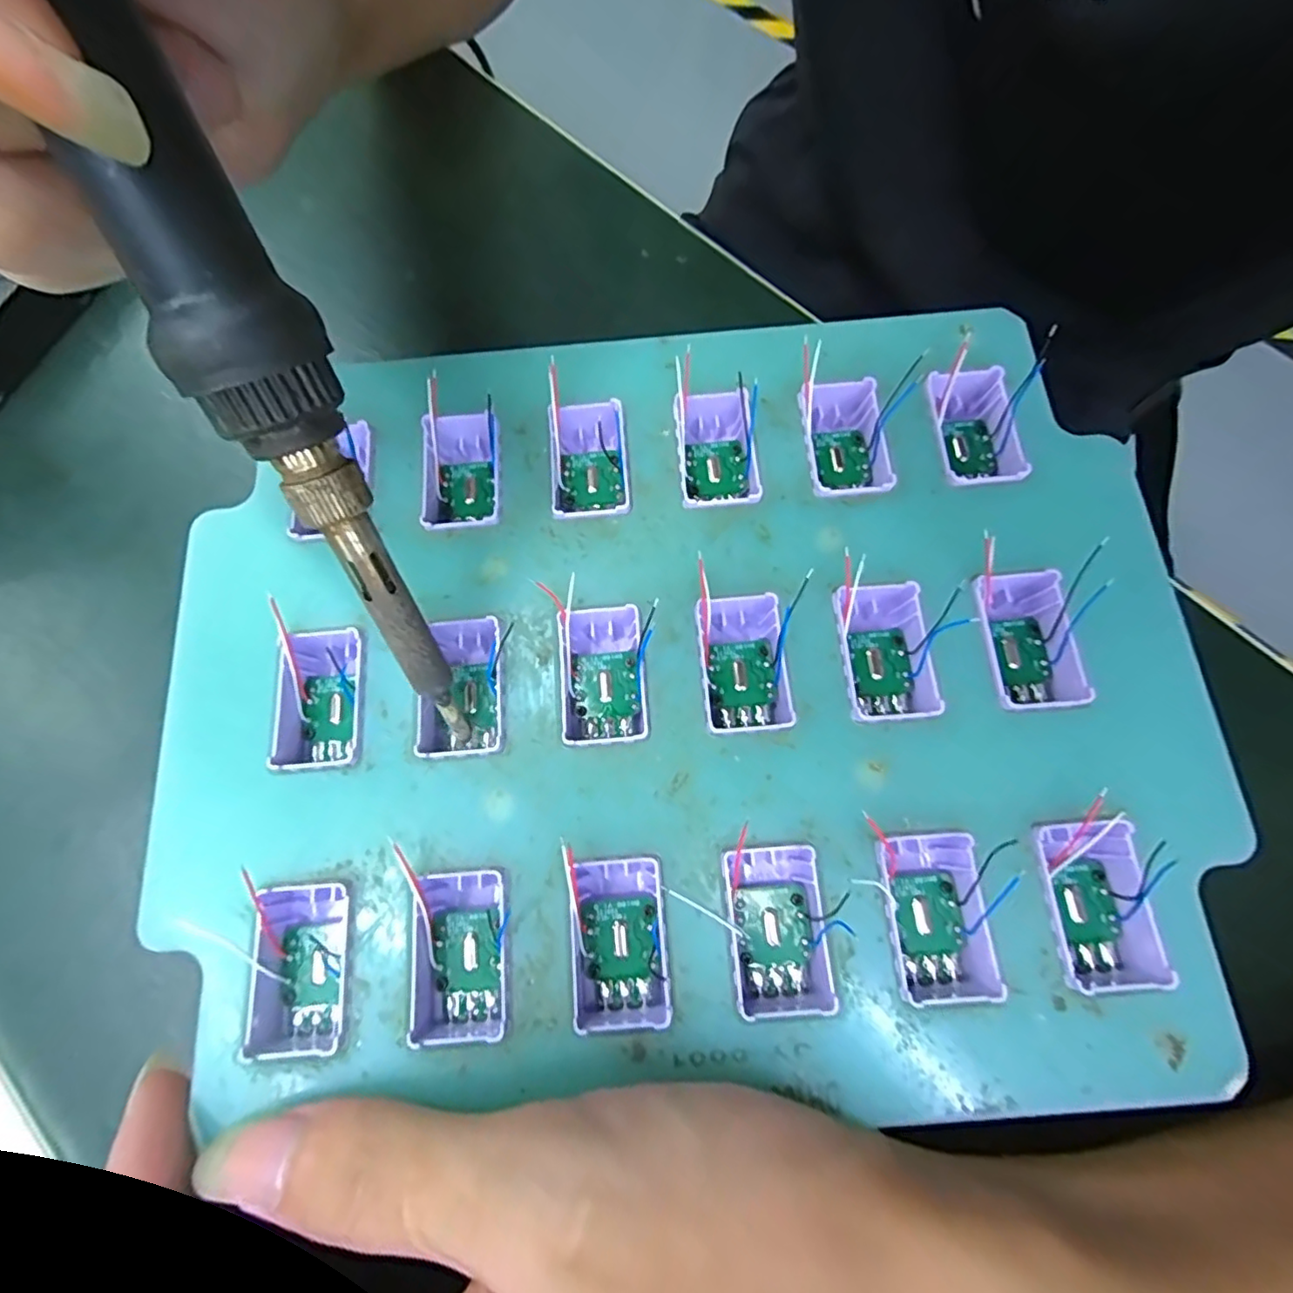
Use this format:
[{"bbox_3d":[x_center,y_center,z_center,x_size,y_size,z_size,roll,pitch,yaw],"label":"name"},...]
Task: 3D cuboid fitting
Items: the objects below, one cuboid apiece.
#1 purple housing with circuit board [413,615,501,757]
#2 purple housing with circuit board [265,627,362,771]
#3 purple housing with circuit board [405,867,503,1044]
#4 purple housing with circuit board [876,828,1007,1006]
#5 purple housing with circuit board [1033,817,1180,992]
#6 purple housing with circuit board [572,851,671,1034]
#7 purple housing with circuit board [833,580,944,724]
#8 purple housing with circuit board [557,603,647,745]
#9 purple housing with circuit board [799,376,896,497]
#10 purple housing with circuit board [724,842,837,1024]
[{"bbox_3d":[-0.042,0.010,0.138,0.018,0.011,0.031,-4,73,-1],"label":"purple housing with circuit board"},{"bbox_3d":[-0.075,0.013,0.140,0.019,0.012,0.031,-2,73,-1],"label":"purple housing with circuit board"},{"bbox_3d":[-0.038,0.063,0.124,0.018,0.010,0.032,-3,73,-1],"label":"purple housing with circuit board"},{"bbox_3d":[0.058,0.055,0.123,0.018,0.014,0.032,-3,73,-1],"label":"purple housing with circuit board"},{"bbox_3d":[0.089,0.052,0.122,0.019,0.013,0.031,-3,73,-1],"label":"purple housing with circuit board"},{"bbox_3d":[-0.006,0.060,0.124,0.018,0.011,0.031,-4,73,-1],"label":"purple housing with circuit board"},{"bbox_3d":[0.054,0.000,0.138,0.019,0.013,0.034,-5,73,-2],"label":"purple housing with circuit board"},{"bbox_3d":[-0.010,0.007,0.141,0.018,0.015,0.030,-2,73,-1],"label":"purple housing with circuit board"},{"bbox_3d":[0.049,-0.052,0.153,0.019,0.011,0.034,-3,73,-1],"label":"purple housing with circuit board"},{"bbox_3d":[0.027,0.058,0.123,0.020,0.010,0.031,-5,73,-2],"label":"purple housing with circuit board"}]

